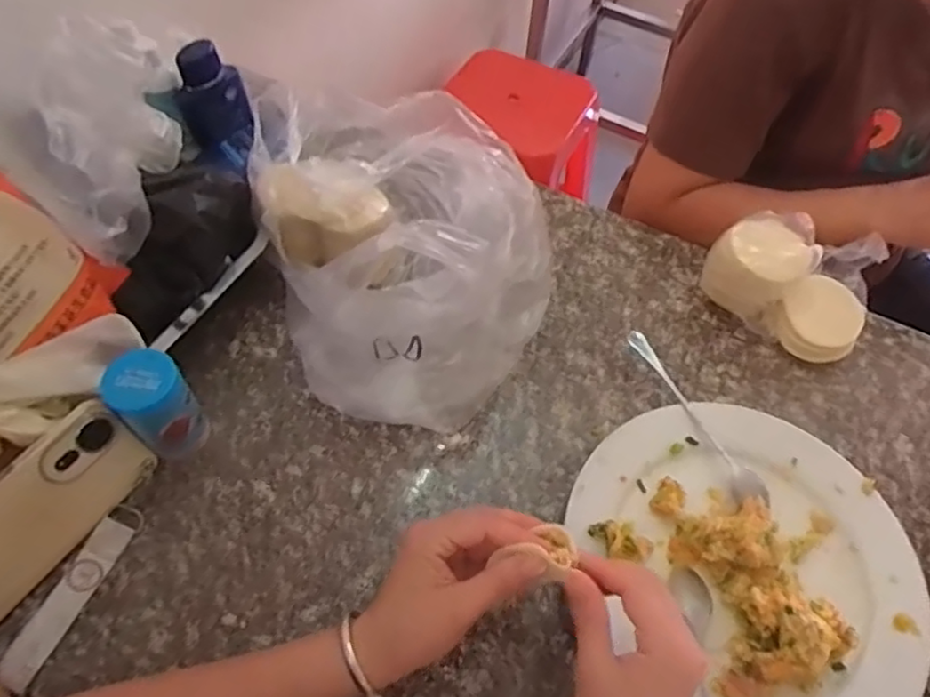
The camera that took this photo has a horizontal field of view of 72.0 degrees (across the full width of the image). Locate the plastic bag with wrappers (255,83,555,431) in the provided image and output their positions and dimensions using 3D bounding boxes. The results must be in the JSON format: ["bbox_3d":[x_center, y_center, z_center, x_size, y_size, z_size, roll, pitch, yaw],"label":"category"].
[{"bbox_3d":[-0.049,-0.111,0.539,0.222,0.173,0.314,-11,58,-10],"label":"plastic bag with wrappers"}]

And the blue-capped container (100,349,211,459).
[{"bbox_3d":[-0.227,0.044,0.476,0.049,0.088,0.045,1,57,-2],"label":"blue-capped container"}]

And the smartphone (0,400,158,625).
[{"bbox_3d":[-0.296,0.119,0.439,0.008,0.080,0.164,19,58,37],"label":"smartphone"}]

